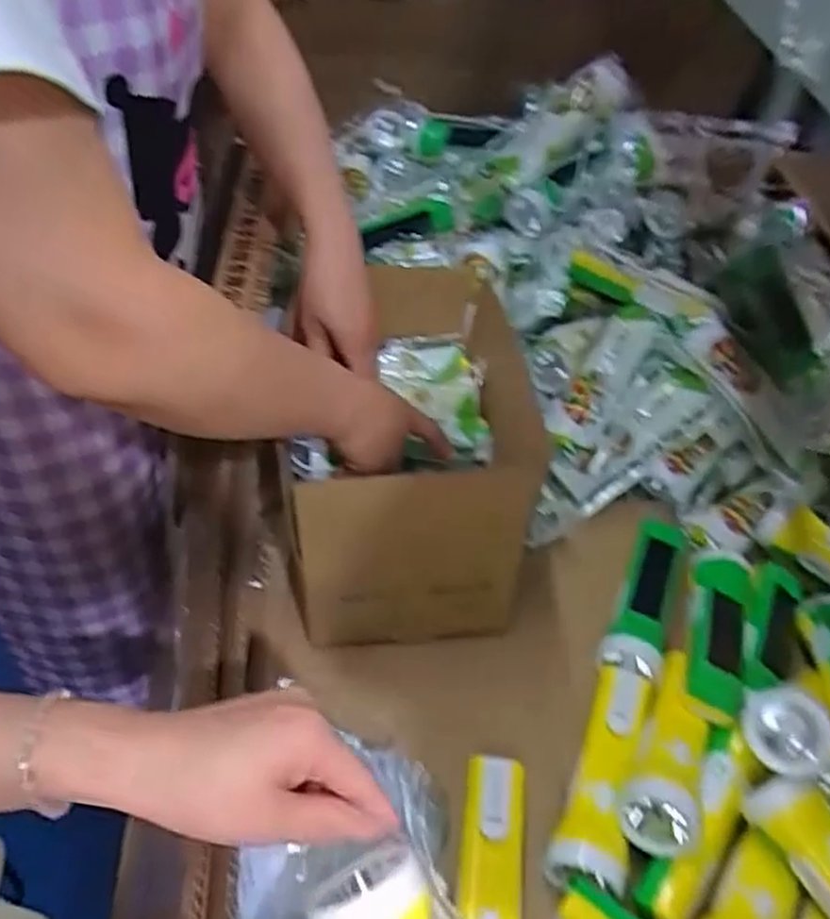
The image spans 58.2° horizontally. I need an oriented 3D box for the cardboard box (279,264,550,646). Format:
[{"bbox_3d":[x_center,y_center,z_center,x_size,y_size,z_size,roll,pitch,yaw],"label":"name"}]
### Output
[{"bbox_3d":[0.000,-0.026,0.655,0.173,0.207,0.308,3,47,-3],"label":"cardboard box"}]

